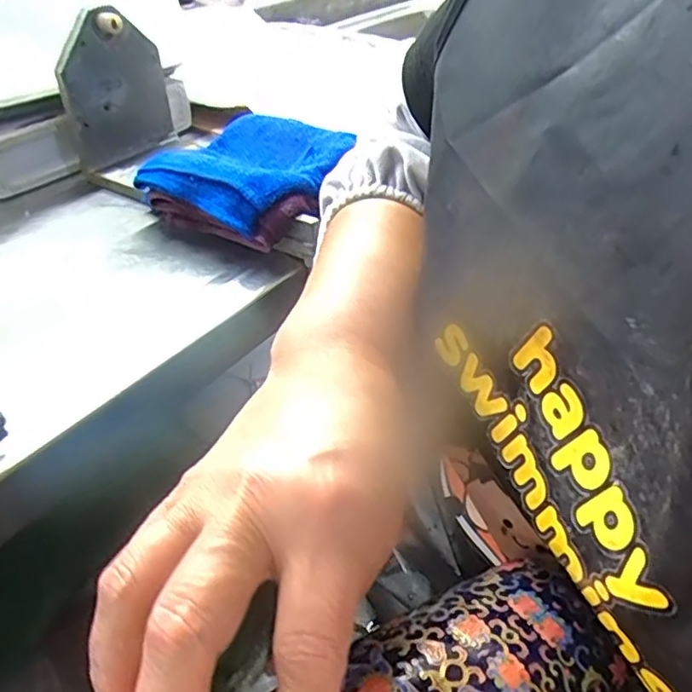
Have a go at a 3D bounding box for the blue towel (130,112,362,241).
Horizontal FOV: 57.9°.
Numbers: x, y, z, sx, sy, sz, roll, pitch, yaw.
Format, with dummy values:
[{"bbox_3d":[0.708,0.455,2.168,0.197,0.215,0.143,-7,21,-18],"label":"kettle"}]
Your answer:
[{"bbox_3d":[-0.075,-0.138,0.469,0.115,0.031,0.129,24,43,21],"label":"blue towel"}]

